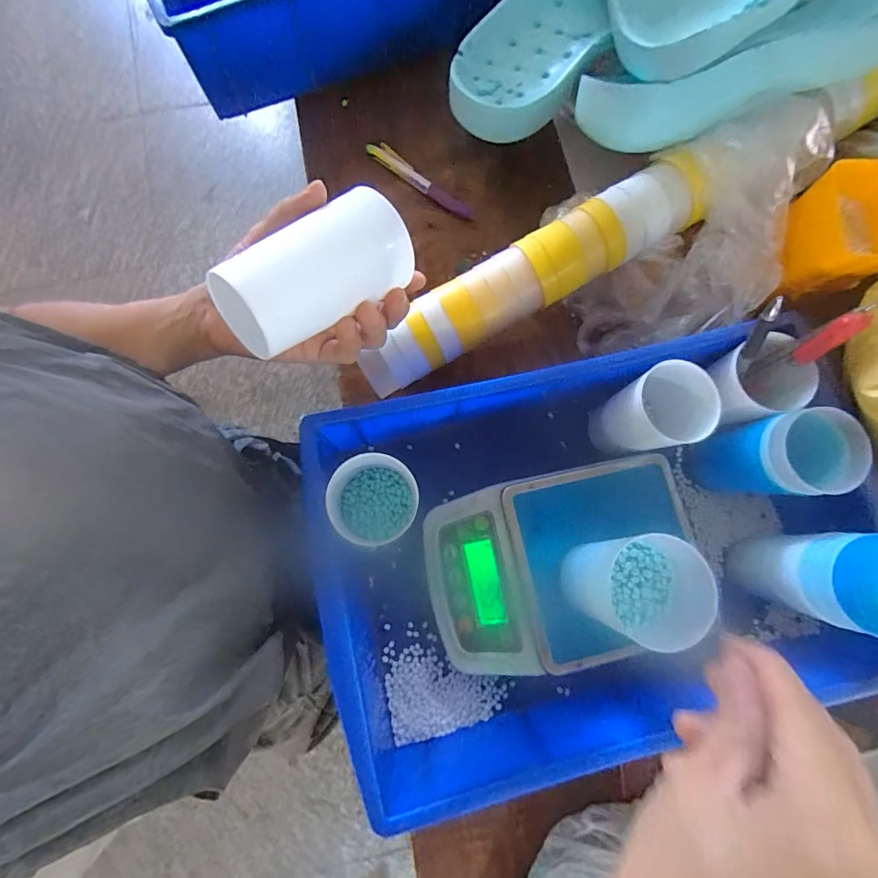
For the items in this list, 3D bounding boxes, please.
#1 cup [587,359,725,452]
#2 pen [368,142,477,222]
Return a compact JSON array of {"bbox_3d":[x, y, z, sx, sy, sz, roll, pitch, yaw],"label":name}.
[{"bbox_3d":[0.178,-0.017,0.386,0.067,0.096,0.064,0,79,-1],"label":"cup"},{"bbox_3d":[-0.021,-0.277,0.482,0.141,0.010,0.017,38,81,6],"label":"pen"}]

